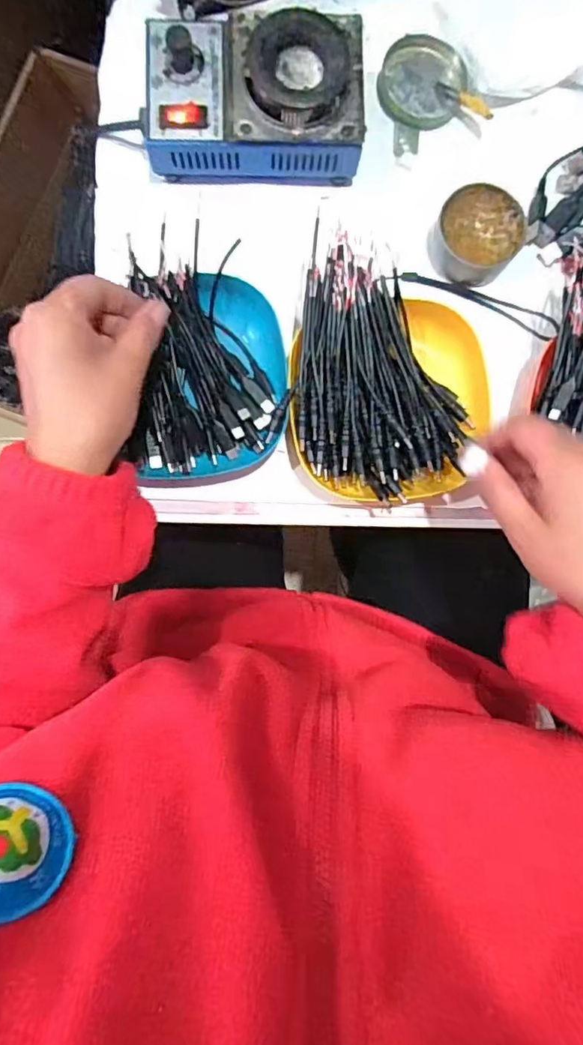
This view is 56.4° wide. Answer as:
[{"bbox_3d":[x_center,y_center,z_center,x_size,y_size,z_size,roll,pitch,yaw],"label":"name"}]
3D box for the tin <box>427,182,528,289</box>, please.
[{"bbox_3d":[0.136,-0.210,0.401,0.061,0.022,0.065,0,88,-2],"label":"tin"}]

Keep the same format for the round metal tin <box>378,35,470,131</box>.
[{"bbox_3d":[0.100,-0.338,0.419,0.065,0.013,0.064,11,88,-2],"label":"round metal tin"}]

